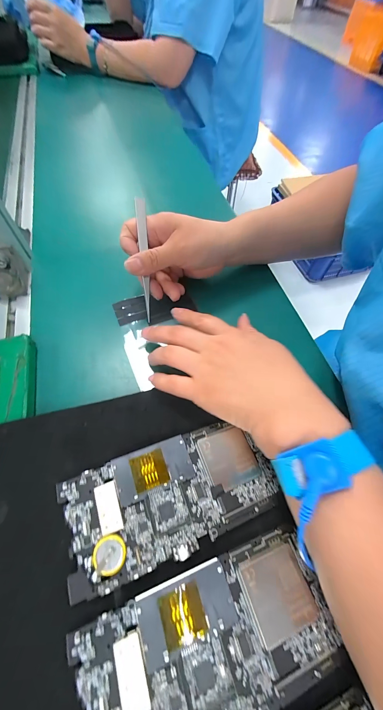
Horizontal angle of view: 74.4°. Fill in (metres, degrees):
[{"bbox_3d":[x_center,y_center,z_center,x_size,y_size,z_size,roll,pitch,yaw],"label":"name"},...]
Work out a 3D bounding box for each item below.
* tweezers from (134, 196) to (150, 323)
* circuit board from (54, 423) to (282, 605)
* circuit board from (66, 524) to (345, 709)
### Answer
[{"bbox_3d":[-0.051,-0.098,0.271,0.010,0.123,0.004,-2,18,-3],"label":"tweezers"},{"bbox_3d":[-0.012,0.101,0.188,0.148,0.014,0.071,-19,62,-12],"label":"circuit board"},{"bbox_3d":[0.014,0.168,0.145,0.148,0.009,0.071,-17,62,-11],"label":"circuit board"}]

